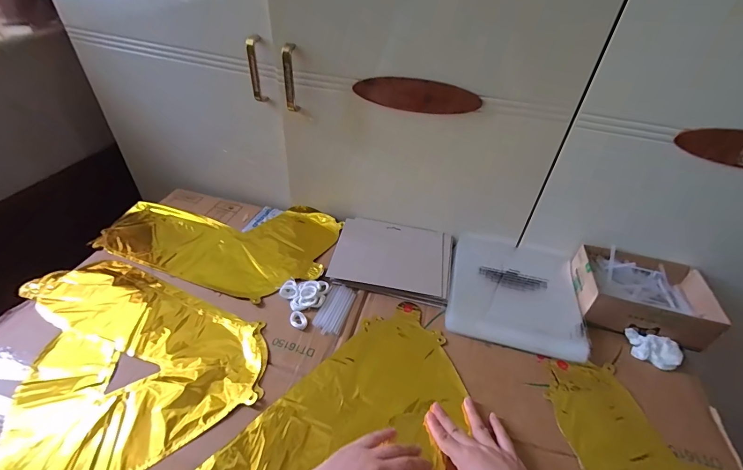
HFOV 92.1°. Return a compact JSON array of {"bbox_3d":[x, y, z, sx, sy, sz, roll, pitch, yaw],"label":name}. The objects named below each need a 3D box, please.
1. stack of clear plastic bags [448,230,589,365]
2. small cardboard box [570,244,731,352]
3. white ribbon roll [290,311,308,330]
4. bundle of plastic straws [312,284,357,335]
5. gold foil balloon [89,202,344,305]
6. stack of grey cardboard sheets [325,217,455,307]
[{"bbox_3d":[0.241,0.088,0.615,0.203,0.018,0.235,13,41,8],"label":"stack of clear plastic bags"},{"bbox_3d":[0.431,0.094,0.577,0.189,0.054,0.142,10,41,6],"label":"small cardboard box"},{"bbox_3d":[-0.109,0.128,0.539,0.031,0.004,0.025,34,48,29],"label":"white ribbon roll"},{"bbox_3d":[-0.056,0.114,0.561,0.044,0.004,0.091,15,41,11],"label":"bundle of plastic straws"},{"bbox_3d":[-0.274,-0.003,0.680,0.395,0.025,0.244,16,42,12],"label":"gold foil balloon"},{"bbox_3d":[0.041,0.035,0.641,0.202,0.018,0.167,12,41,8],"label":"stack of grey cardboard sheets"}]

